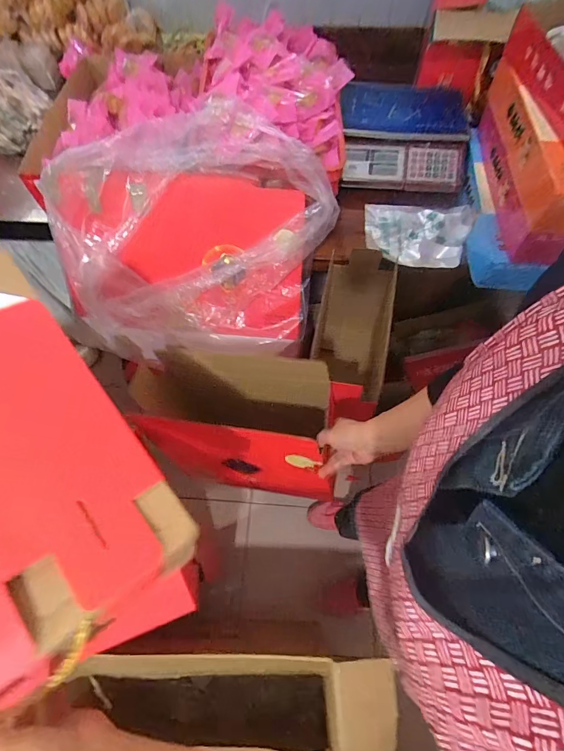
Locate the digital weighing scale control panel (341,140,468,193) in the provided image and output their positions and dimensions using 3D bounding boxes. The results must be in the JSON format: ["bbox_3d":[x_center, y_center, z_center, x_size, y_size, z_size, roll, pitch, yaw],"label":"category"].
[{"bbox_3d":[0.297,-0.520,0.945,0.282,0.027,0.111,7,100,7],"label":"digital weighing scale control panel"}]

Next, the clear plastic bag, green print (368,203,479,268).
[{"bbox_3d":[0.321,-0.345,0.926,0.247,0.032,0.181,11,65,8],"label":"clear plastic bag, green print"}]

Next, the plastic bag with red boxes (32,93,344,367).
[{"bbox_3d":[-0.205,-0.284,0.894,0.623,0.395,0.348,-1,65,2],"label":"plastic bag with red boxes"}]

